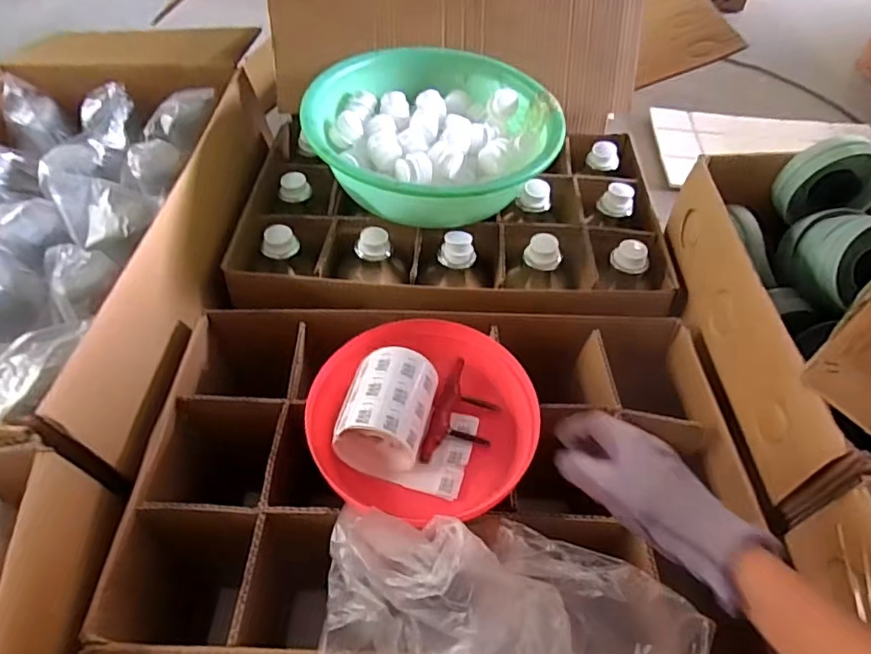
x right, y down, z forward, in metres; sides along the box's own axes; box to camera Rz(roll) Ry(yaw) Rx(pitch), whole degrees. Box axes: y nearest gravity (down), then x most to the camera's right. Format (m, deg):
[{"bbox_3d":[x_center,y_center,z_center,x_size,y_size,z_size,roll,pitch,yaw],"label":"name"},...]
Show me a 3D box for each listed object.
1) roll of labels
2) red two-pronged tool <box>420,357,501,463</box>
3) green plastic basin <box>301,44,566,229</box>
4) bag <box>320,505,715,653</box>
[{"bbox_3d":[-0.047,0.083,0.562,0.082,0.073,0.119,9,52,6],"label":"roll of labels"},{"bbox_3d":[0.031,0.093,0.590,0.065,0.022,0.113,16,53,11],"label":"red two-pronged tool"},{"bbox_3d":[-0.003,-0.285,0.816,0.343,0.096,0.364,1,51,-1],"label":"green plastic basin"},{"bbox_3d":[0.062,0.231,0.451,0.315,0.080,0.172,-2,51,-3],"label":"bag"}]

